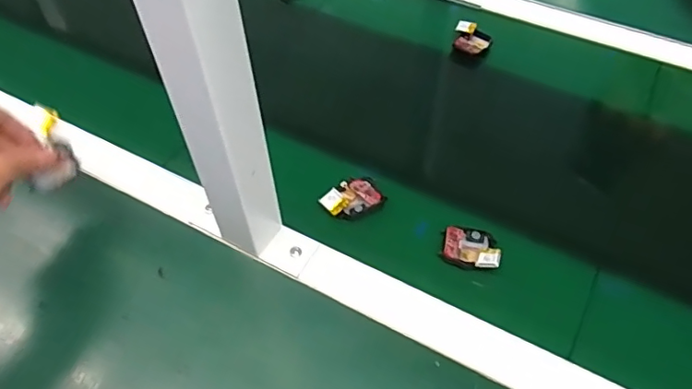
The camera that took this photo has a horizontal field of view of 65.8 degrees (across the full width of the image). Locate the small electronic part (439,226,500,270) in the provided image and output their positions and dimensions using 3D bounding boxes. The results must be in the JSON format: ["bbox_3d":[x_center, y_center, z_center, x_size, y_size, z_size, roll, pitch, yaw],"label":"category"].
[{"bbox_3d":[0.109,0.046,0.468,0.048,0.013,0.041,5,54,4],"label":"small electronic part"}]

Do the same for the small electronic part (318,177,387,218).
[{"bbox_3d":[0.006,0.004,0.501,0.055,0.012,0.036,-30,59,-20],"label":"small electronic part"}]

